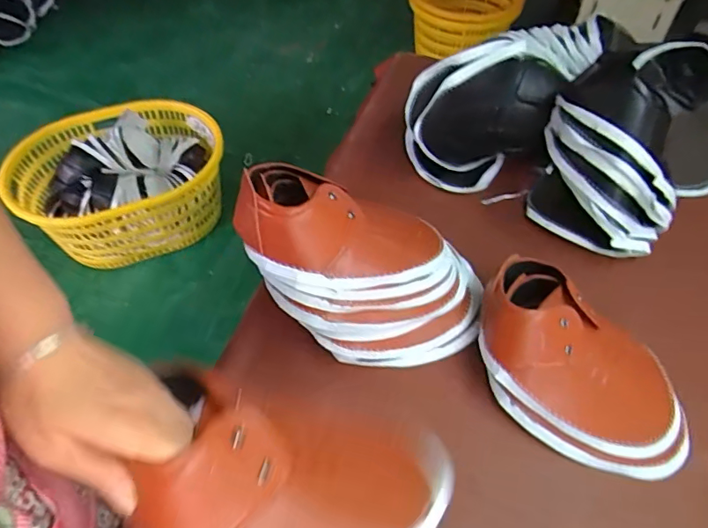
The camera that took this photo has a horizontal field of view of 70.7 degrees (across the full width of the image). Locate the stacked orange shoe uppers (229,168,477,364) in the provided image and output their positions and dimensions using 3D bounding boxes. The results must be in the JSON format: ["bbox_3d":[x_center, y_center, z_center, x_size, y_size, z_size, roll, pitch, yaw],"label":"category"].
[{"bbox_3d":[0.016,0.002,0.574,0.289,0.206,0.159,6,53,4],"label":"stacked orange shoe uppers"}]

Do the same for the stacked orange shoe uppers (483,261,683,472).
[{"bbox_3d":[0.259,0.113,0.562,0.253,0.101,0.162,29,58,20],"label":"stacked orange shoe uppers"}]

